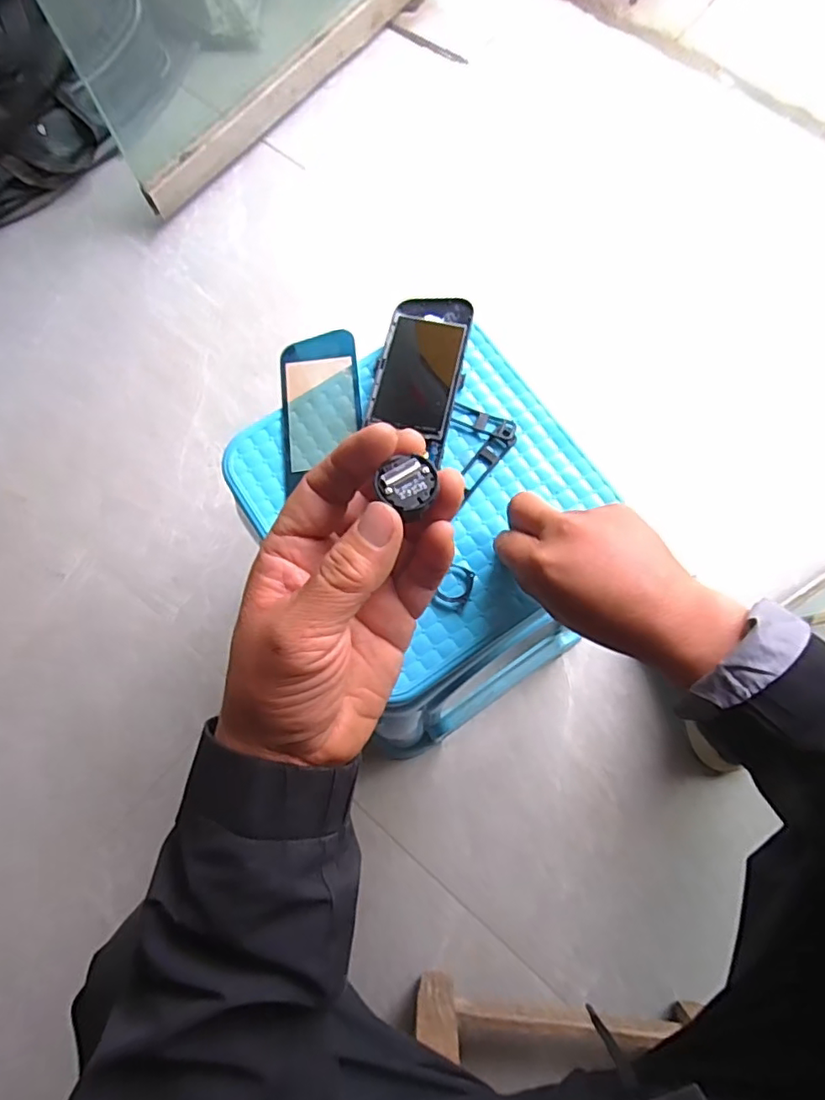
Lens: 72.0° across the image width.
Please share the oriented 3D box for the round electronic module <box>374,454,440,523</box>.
[{"bbox_3d":[-0.002,-0.027,0.234,0.022,0.004,0.025,9,75,3],"label":"round electronic module"}]

